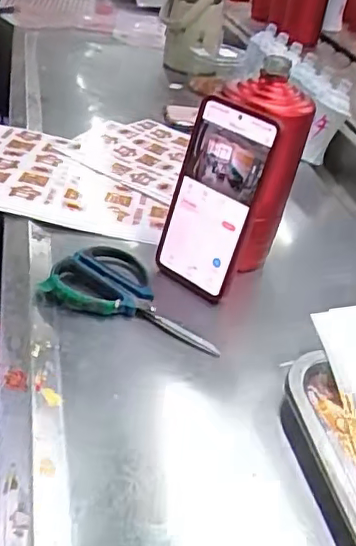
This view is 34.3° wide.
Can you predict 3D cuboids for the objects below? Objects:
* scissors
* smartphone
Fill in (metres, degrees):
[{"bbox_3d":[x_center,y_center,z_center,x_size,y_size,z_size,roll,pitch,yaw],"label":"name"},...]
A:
[{"bbox_3d":[-0.033,0.016,0.507,0.159,0.018,0.083,18,36,14],"label":"scissors"},{"bbox_3d":[0.028,-0.062,0.501,0.078,0.163,0.012,29,22,28],"label":"smartphone"}]

